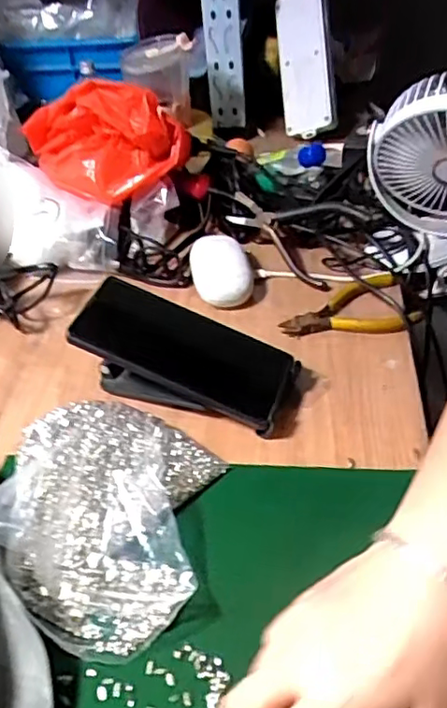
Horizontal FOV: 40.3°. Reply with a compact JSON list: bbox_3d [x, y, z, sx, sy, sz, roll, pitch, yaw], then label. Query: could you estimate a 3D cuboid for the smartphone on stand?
[{"bbox_3d":[-0.026,0.004,0.473,0.156,0.073,0.074,9,43,17],"label":"smartphone on stand"}]

